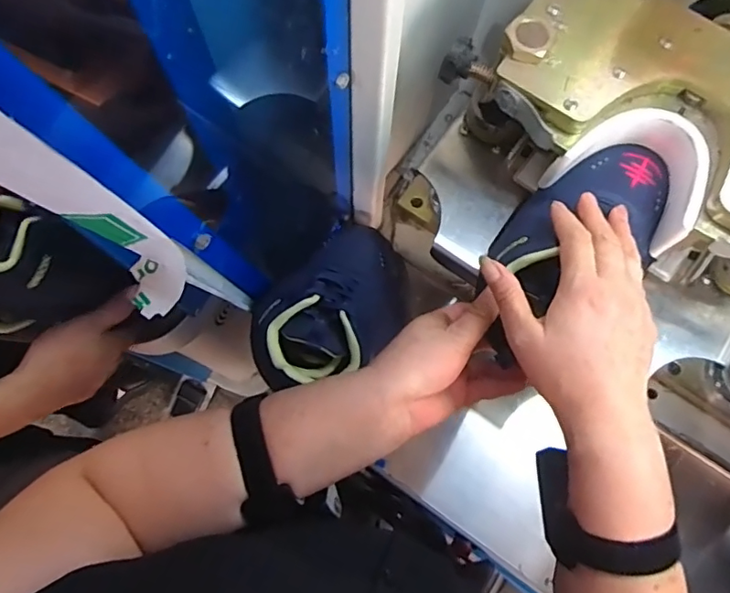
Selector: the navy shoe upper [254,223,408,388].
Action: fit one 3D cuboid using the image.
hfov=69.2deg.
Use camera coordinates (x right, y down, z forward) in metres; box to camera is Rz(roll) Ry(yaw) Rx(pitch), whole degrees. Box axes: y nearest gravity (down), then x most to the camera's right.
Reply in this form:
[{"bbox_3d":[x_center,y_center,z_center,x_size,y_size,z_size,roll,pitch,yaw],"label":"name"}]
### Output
[{"bbox_3d":[-0.026,0.009,0.499,0.112,0.097,0.178,41,78,9],"label":"navy shoe upper"}]

